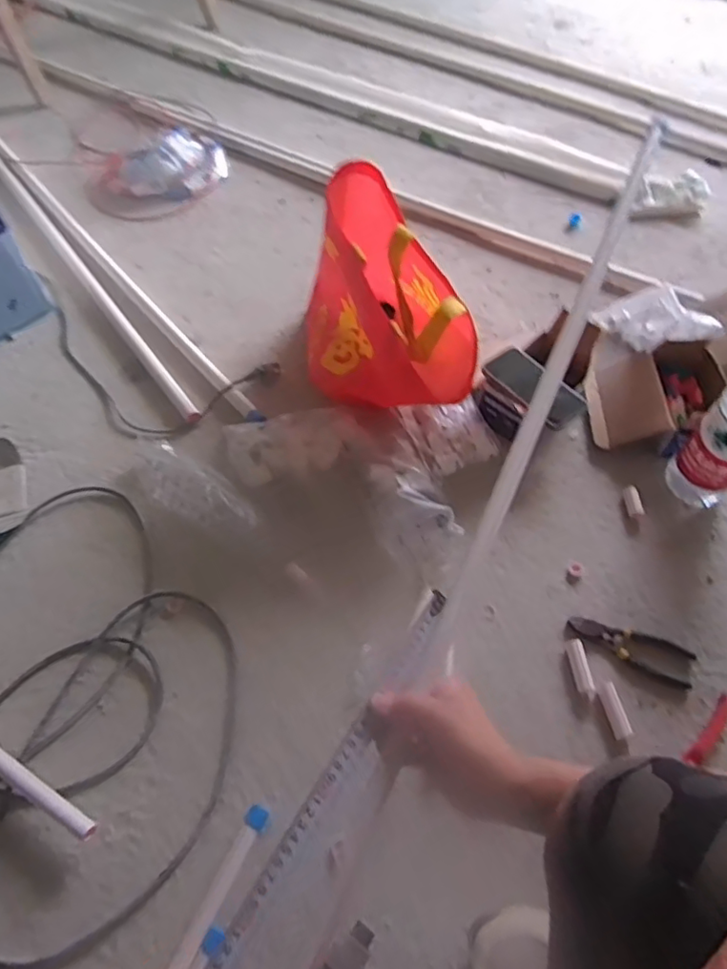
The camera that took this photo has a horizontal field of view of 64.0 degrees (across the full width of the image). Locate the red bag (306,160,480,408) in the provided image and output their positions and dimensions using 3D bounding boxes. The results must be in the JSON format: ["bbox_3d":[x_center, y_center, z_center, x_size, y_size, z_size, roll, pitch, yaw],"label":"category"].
[{"bbox_3d":[0.032,-0.287,0.891,0.247,0.266,0.335,-5,57,-2],"label":"red bag"}]

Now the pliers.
[{"bbox_3d":[0.348,0.214,0.763,0.157,0.011,0.055,21,64,11],"label":"pliers"}]

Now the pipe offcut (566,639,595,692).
[{"bbox_3d":[0.276,0.231,0.744,0.022,0.015,0.063,-6,59,-4],"label":"pipe offcut"}]

